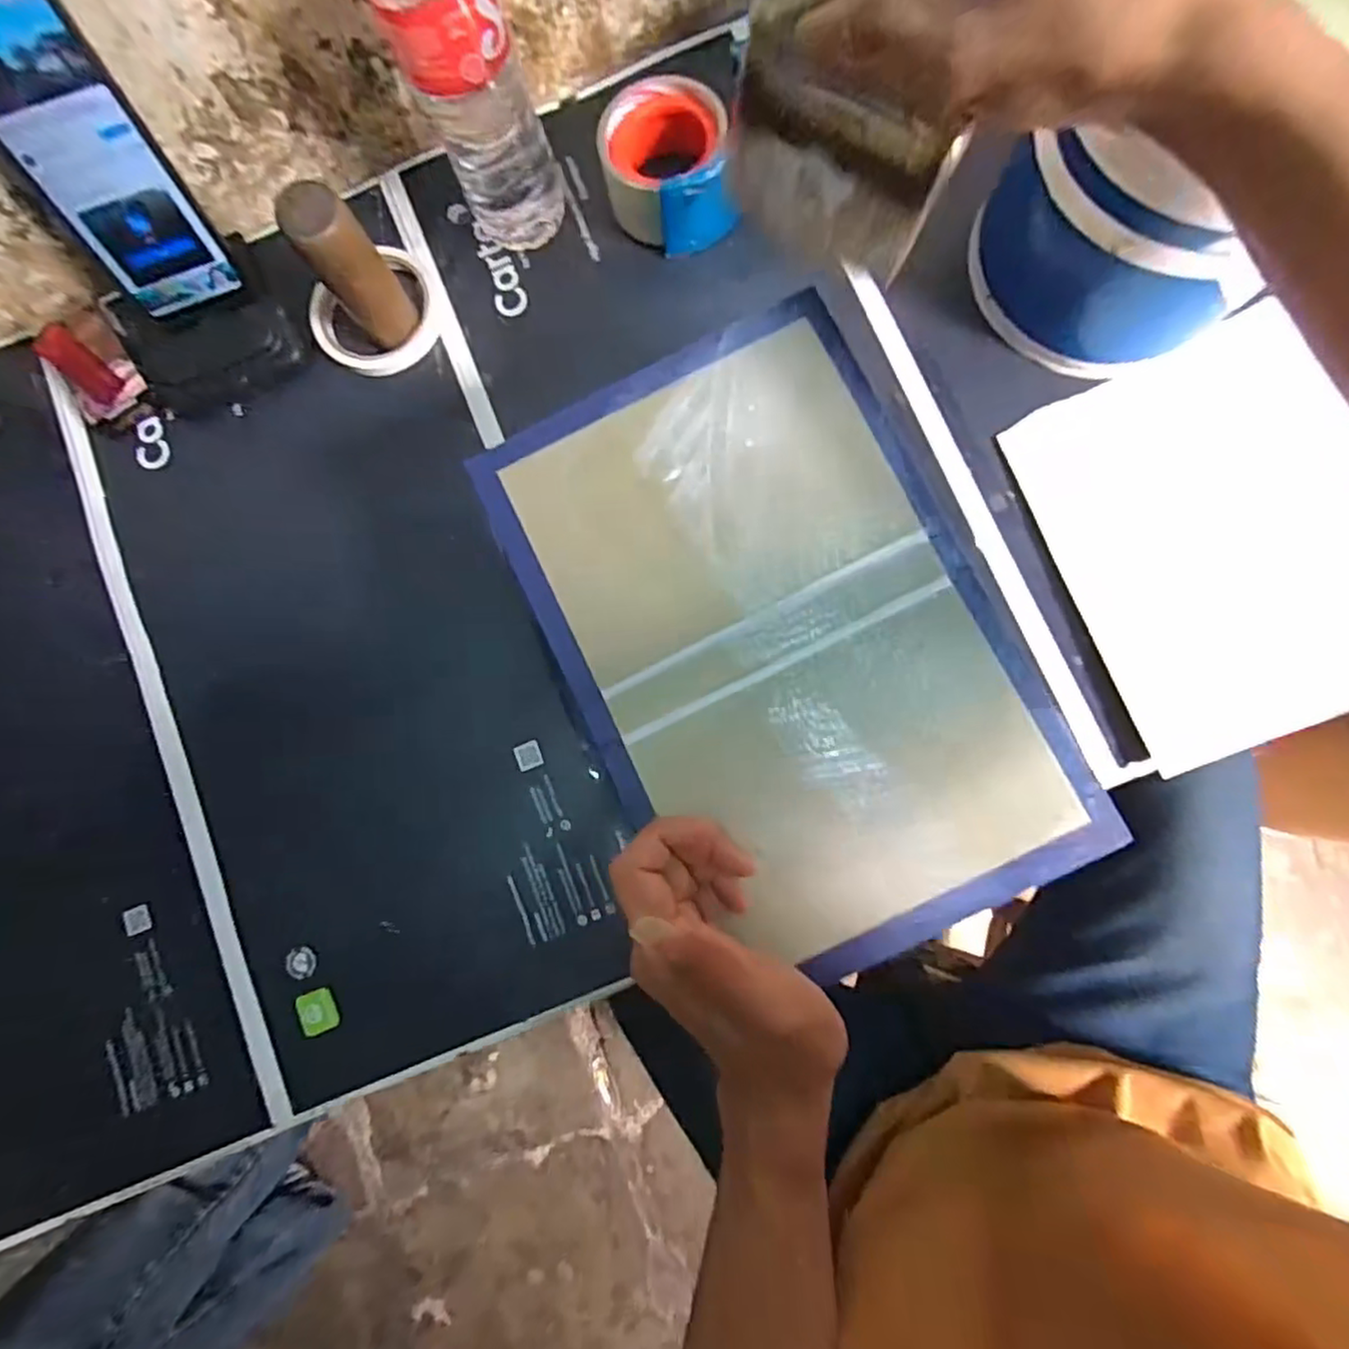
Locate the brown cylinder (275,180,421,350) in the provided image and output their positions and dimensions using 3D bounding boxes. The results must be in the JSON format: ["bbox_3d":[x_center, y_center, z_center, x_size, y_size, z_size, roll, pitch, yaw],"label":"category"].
[{"bbox_3d":[-0.206,-0.261,0.435,0.042,0.110,0.048,-33,82,-1],"label":"brown cylinder"}]

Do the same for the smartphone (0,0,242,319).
[{"bbox_3d":[-0.367,-0.321,0.416,0.078,0.165,0.017,-15,54,1],"label":"smartphone"}]

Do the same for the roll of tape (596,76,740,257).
[{"bbox_3d":[-0.004,-0.354,0.457,0.089,0.057,0.105,-8,82,2],"label":"roll of tape"}]

